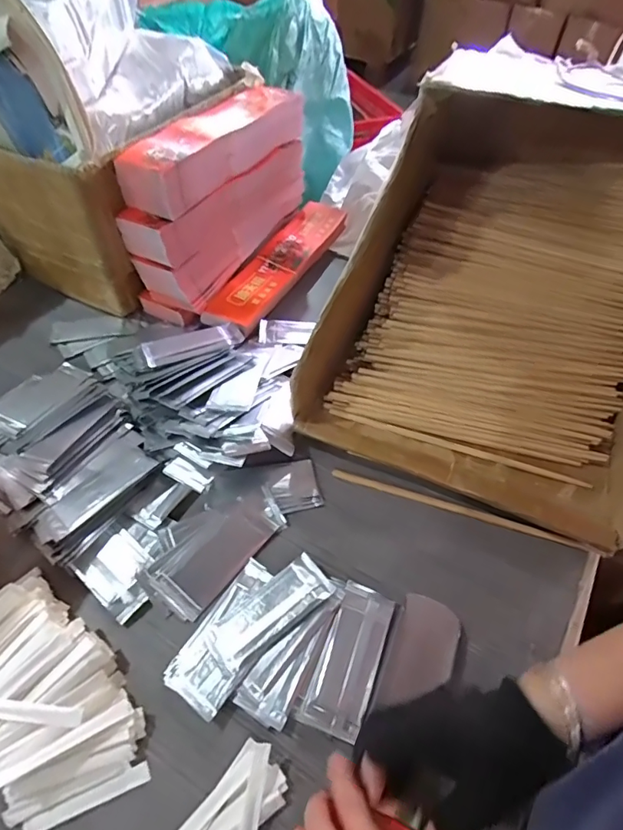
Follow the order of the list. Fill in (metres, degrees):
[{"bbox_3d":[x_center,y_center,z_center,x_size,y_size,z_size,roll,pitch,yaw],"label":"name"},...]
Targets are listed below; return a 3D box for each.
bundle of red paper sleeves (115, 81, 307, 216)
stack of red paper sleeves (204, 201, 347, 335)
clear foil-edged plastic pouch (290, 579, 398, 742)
[{"bbox_3d":[-0.126,-0.387,0.673,0.097,0.064,0.337,22,54,13],"label":"bundle of red paper sleeves"},{"bbox_3d":[-0.044,-0.252,0.762,0.092,0.021,0.346,24,54,15],"label":"stack of red paper sleeves"},{"bbox_3d":[0.035,0.215,0.427,0.054,0.009,0.122,22,54,14],"label":"clear foil-edged plastic pouch"}]

